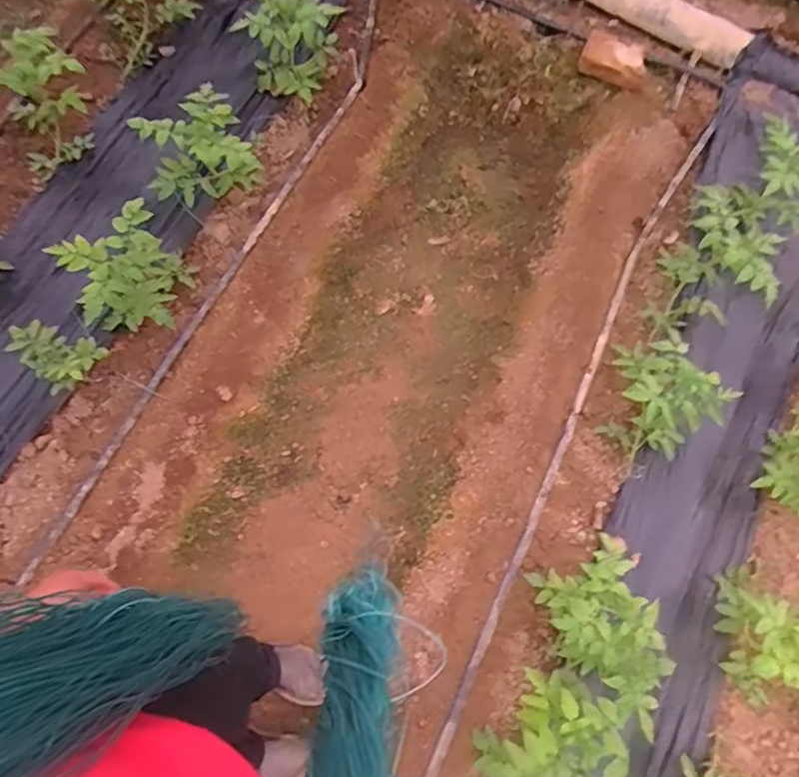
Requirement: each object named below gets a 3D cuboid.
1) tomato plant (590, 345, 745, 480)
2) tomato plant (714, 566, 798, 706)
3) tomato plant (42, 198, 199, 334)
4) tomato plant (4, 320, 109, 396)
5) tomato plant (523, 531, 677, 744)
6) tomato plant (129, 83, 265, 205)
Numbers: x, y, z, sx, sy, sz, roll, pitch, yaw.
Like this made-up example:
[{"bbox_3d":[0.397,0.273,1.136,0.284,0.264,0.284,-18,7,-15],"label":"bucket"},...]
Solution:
[{"bbox_3d":[0.587,0.023,1.364,0.261,0.206,0.238,44,76,10],"label":"tomato plant"},{"bbox_3d":[0.785,0.520,1.185,0.235,0.208,0.271,17,73,3],"label":"tomato plant"},{"bbox_3d":[-0.614,-0.249,1.327,0.207,0.243,0.220,-11,74,-8],"label":"tomato plant"},{"bbox_3d":[-0.727,-0.057,1.270,0.169,0.183,0.131,28,73,4],"label":"tomato plant"},{"bbox_3d":[0.394,0.470,1.159,0.201,0.278,0.273,-30,78,-13],"label":"tomato plant"},{"bbox_3d":[-0.527,-0.631,1.506,0.262,0.199,0.237,-20,76,-10],"label":"tomato plant"}]

